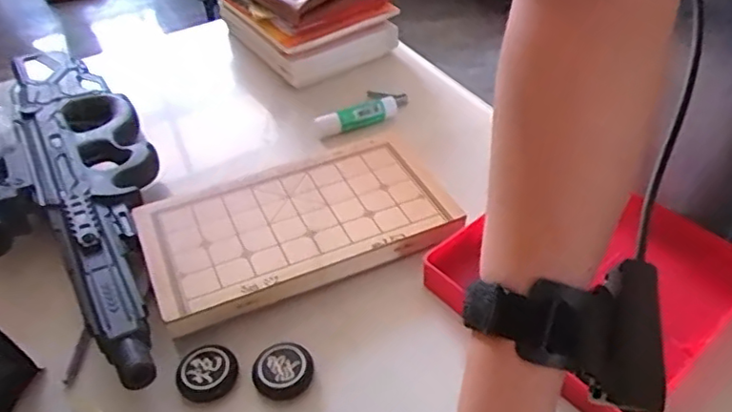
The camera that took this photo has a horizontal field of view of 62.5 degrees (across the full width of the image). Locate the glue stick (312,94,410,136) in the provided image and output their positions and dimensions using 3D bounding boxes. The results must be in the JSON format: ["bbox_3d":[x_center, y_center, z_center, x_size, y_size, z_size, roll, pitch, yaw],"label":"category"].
[{"bbox_3d":[-0.001,-0.103,0.674,0.113,0.026,0.019,-23,45,-20],"label":"glue stick"}]

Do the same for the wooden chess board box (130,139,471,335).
[{"bbox_3d":[-0.066,0.018,0.547,0.257,0.044,0.141,-20,44,-17],"label":"wooden chess board box"}]

